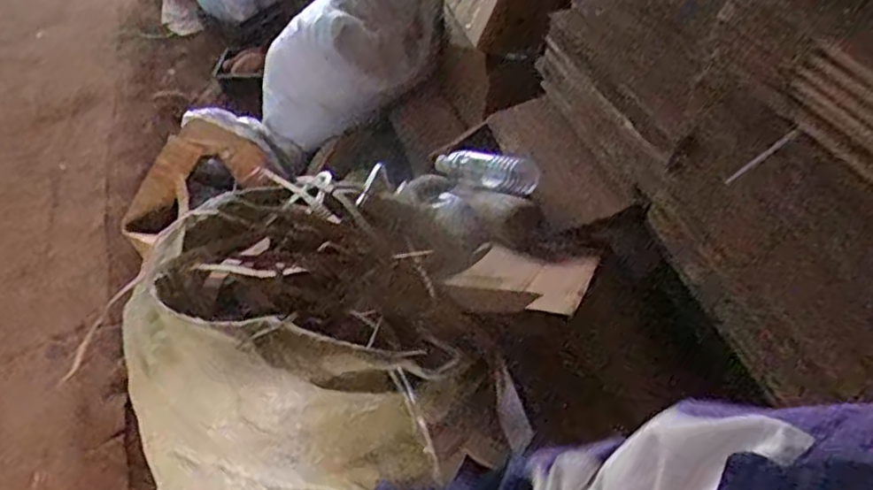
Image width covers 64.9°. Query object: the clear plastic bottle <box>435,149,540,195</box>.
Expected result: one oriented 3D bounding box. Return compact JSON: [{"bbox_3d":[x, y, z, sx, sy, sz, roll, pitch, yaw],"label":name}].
[{"bbox_3d":[0.076,-0.135,1.196,0.220,0.059,0.056,13,47,33],"label":"clear plastic bottle"}]

